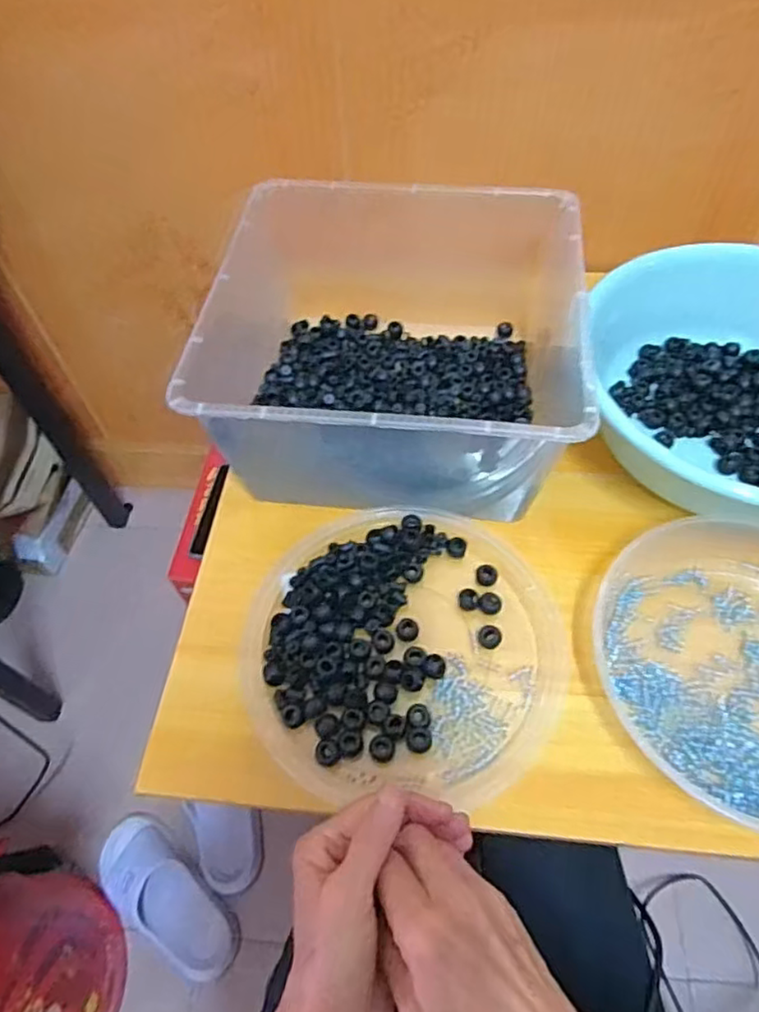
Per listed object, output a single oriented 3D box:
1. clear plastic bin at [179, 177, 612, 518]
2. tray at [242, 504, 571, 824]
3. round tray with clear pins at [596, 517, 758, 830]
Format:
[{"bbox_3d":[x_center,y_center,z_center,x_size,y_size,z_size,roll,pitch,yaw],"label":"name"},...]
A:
[{"bbox_3d":[0.017,-0.153,0.574,0.299,0.130,0.320,4,57,5],"label":"clear plastic bin"},{"bbox_3d":[0.021,0.098,0.481,0.230,0.017,0.224,-1,57,2],"label":"tray"},{"bbox_3d":[0.282,0.110,0.458,0.217,0.050,0.224,-1,57,2],"label":"round tray with clear pins"}]

